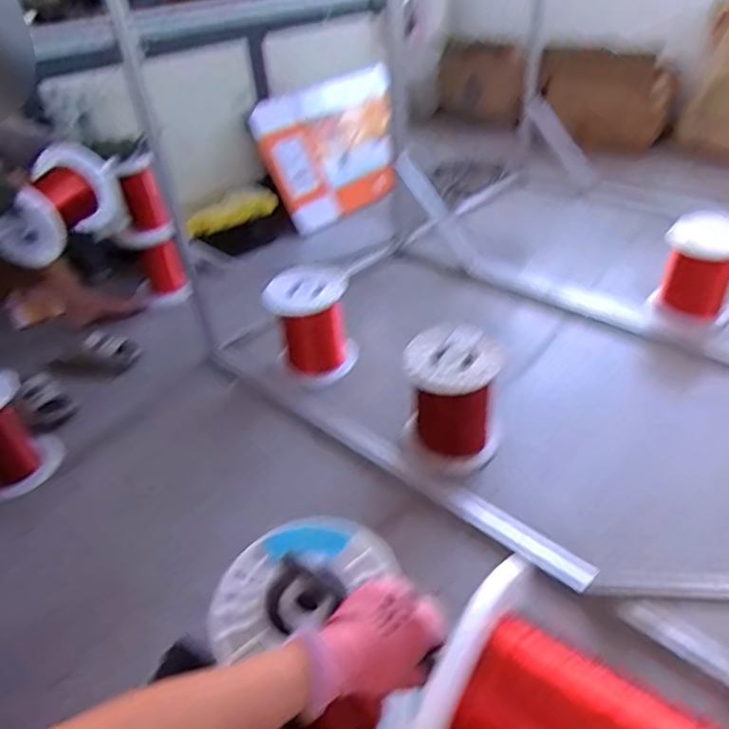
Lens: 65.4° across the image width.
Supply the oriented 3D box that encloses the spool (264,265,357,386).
[{"bbox_3d":[-0.151,-0.120,1.511,0.195,0.265,0.200,-3,38,2],"label":"spool"}]

